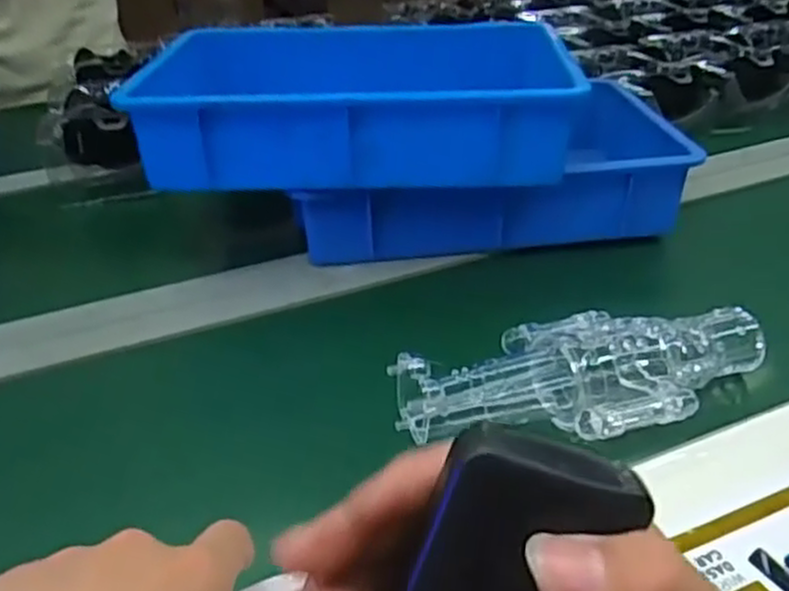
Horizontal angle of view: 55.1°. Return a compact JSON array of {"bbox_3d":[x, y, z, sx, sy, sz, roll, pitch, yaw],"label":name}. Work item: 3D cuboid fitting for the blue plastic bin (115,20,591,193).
[{"bbox_3d":[-0.032,-0.194,0.742,0.403,0.079,0.217,-1,34,-1],"label":"blue plastic bin"}]

